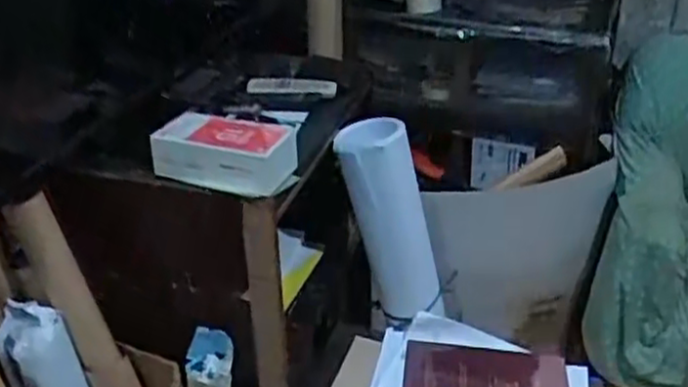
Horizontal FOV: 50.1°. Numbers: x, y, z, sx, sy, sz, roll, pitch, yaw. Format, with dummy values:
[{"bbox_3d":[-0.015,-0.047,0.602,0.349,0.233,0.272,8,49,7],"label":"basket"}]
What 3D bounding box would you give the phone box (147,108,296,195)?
[{"bbox_3d":[-0.163,-0.058,1.040,0.196,0.071,0.104,10,33,18],"label":"phone box"}]

